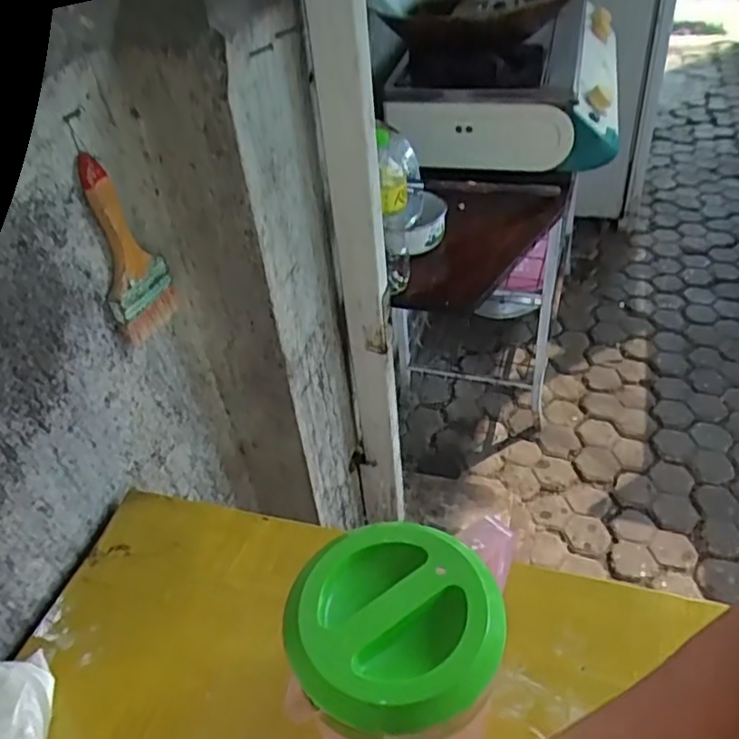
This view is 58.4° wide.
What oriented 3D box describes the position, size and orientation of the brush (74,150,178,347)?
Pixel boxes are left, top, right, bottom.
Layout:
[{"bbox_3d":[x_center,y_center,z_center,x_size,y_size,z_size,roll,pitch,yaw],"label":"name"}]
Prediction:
[{"bbox_3d":[-0.245,-0.121,0.665,0.014,0.189,0.079,14,46,22],"label":"brush"}]

